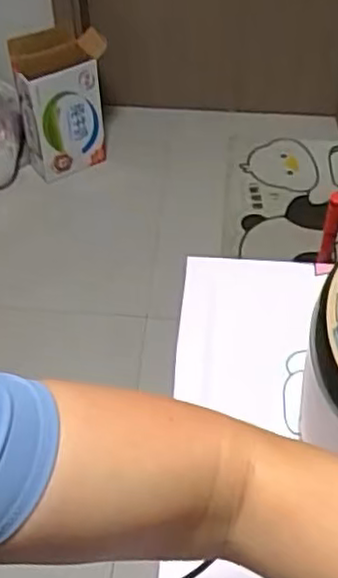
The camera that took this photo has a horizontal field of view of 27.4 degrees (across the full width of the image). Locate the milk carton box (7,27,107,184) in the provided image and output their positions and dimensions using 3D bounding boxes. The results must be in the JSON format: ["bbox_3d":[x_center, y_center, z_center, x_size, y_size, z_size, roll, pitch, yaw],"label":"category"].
[{"bbox_3d":[-0.277,-0.497,1.859,0.241,0.359,0.142,-17,51,-12],"label":"milk carton box"}]

